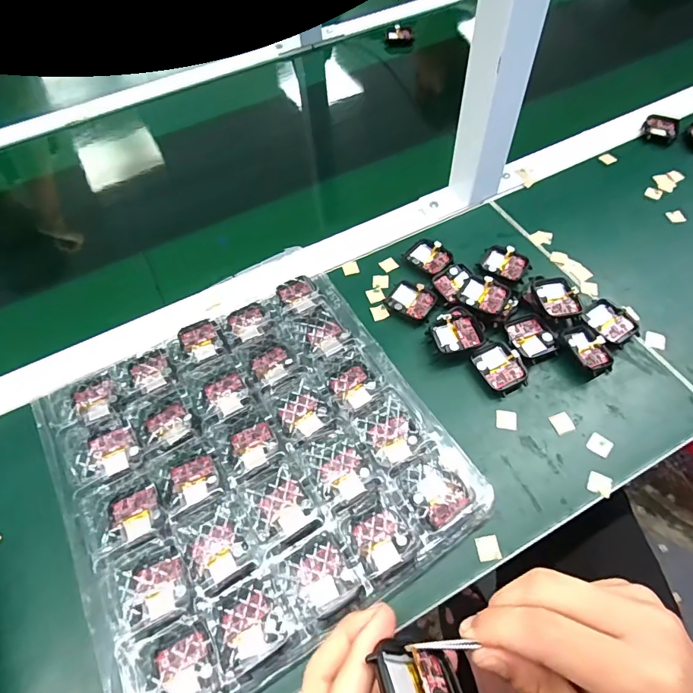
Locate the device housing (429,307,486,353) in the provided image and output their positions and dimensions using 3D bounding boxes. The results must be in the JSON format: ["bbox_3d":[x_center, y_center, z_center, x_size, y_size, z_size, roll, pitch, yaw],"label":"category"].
[{"bbox_3d":[0.098,-0.014,0.393,0.046,0.010,0.042,-20,58,-8],"label":"device housing"}]

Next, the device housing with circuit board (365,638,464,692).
[{"bbox_3d":[0.033,0.154,0.199,0.045,0.007,0.037,24,21,-21],"label":"device housing with circuit board"}]

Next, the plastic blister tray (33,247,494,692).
[{"bbox_3d":[-0.082,0.067,0.345,0.260,0.018,0.290,-28,58,-15],"label":"plastic blister tray"}]

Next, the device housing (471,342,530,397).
[{"bbox_3d":[0.132,0.019,0.381,0.035,0.014,0.043,-26,59,-12],"label":"device housing"}]

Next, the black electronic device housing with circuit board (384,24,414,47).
[{"bbox_3d":[0.085,-0.500,0.713,0.046,0.028,0.018,3,58,6],"label":"black electronic device housing with circuit board"}]

